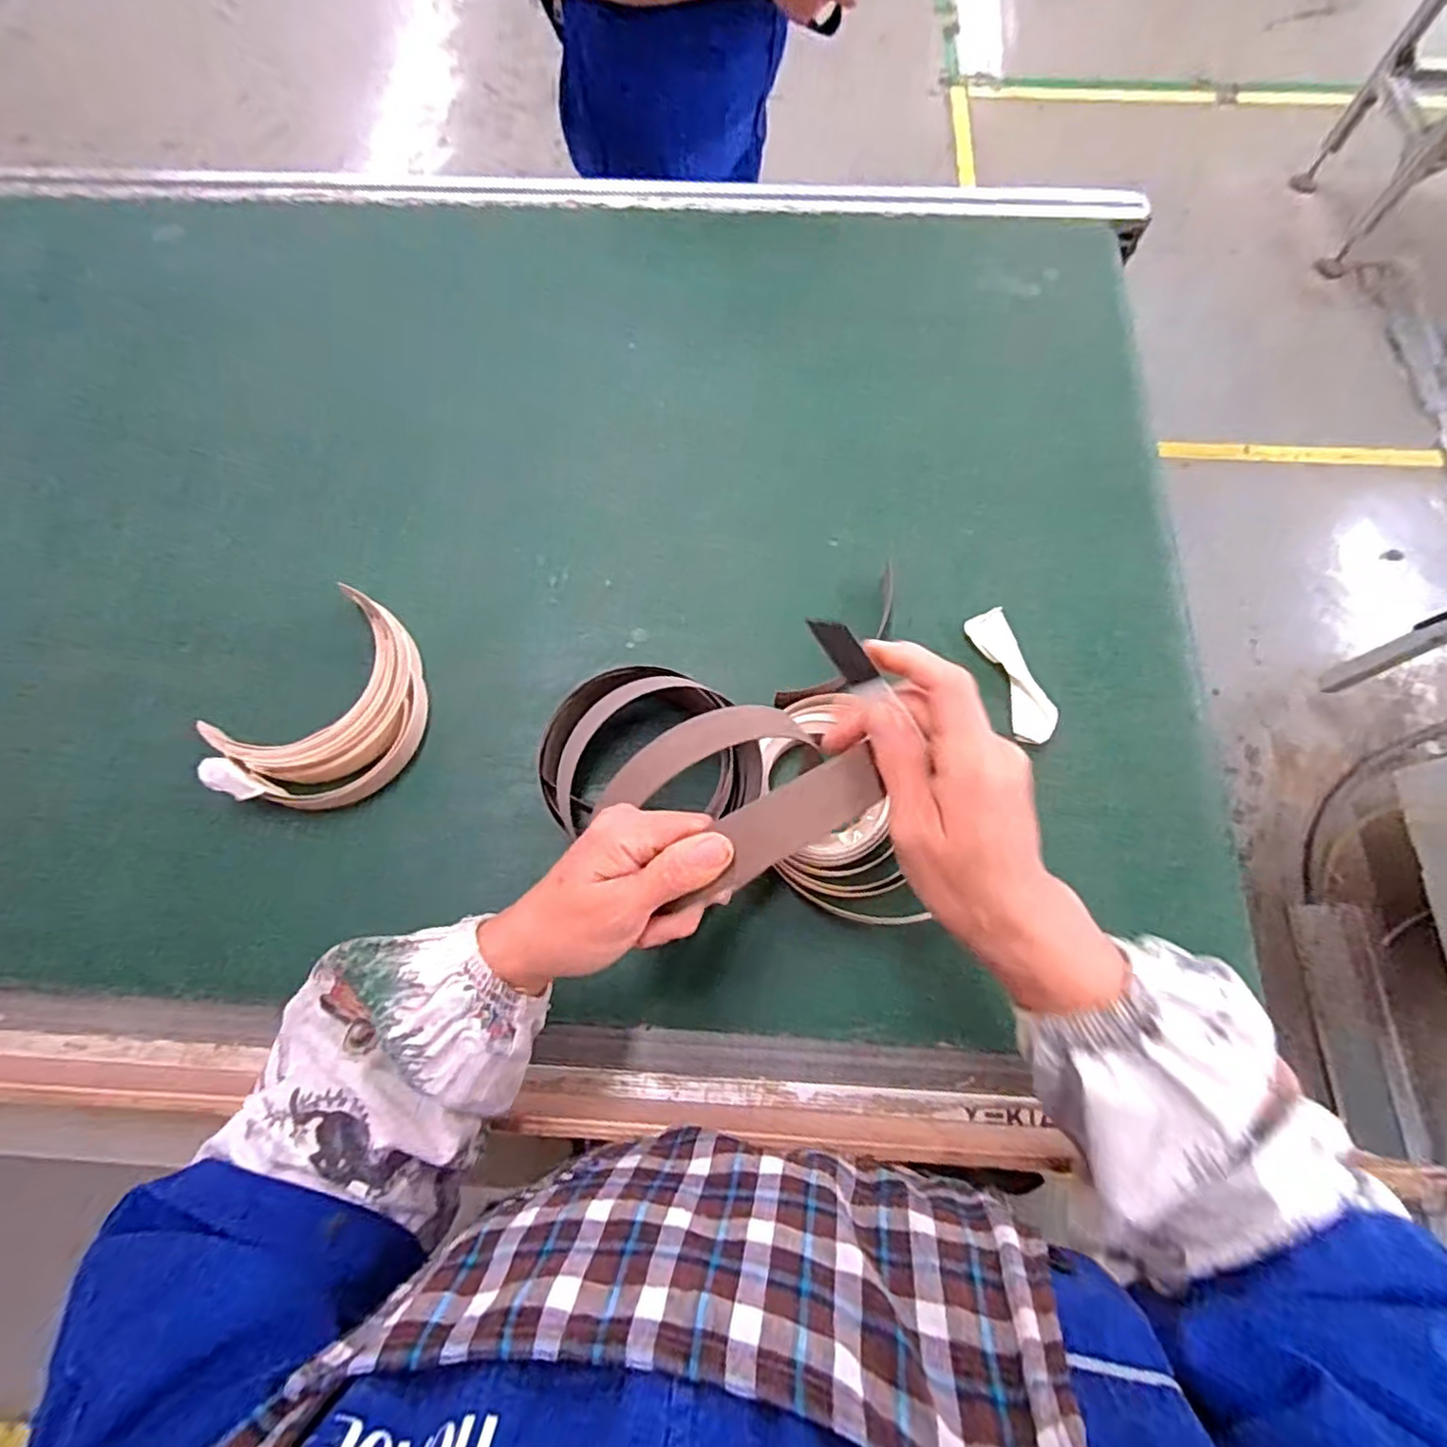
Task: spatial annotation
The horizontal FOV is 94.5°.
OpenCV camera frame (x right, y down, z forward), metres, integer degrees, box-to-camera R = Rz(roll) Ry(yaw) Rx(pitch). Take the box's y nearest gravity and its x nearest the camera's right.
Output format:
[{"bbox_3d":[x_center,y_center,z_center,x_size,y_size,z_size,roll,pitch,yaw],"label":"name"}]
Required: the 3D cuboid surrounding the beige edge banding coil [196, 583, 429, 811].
[{"bbox_3d":[-0.296,-0.010,0.513,0.127,0.039,0.174,23,73,9],"label":"beige edge banding coil"}]

